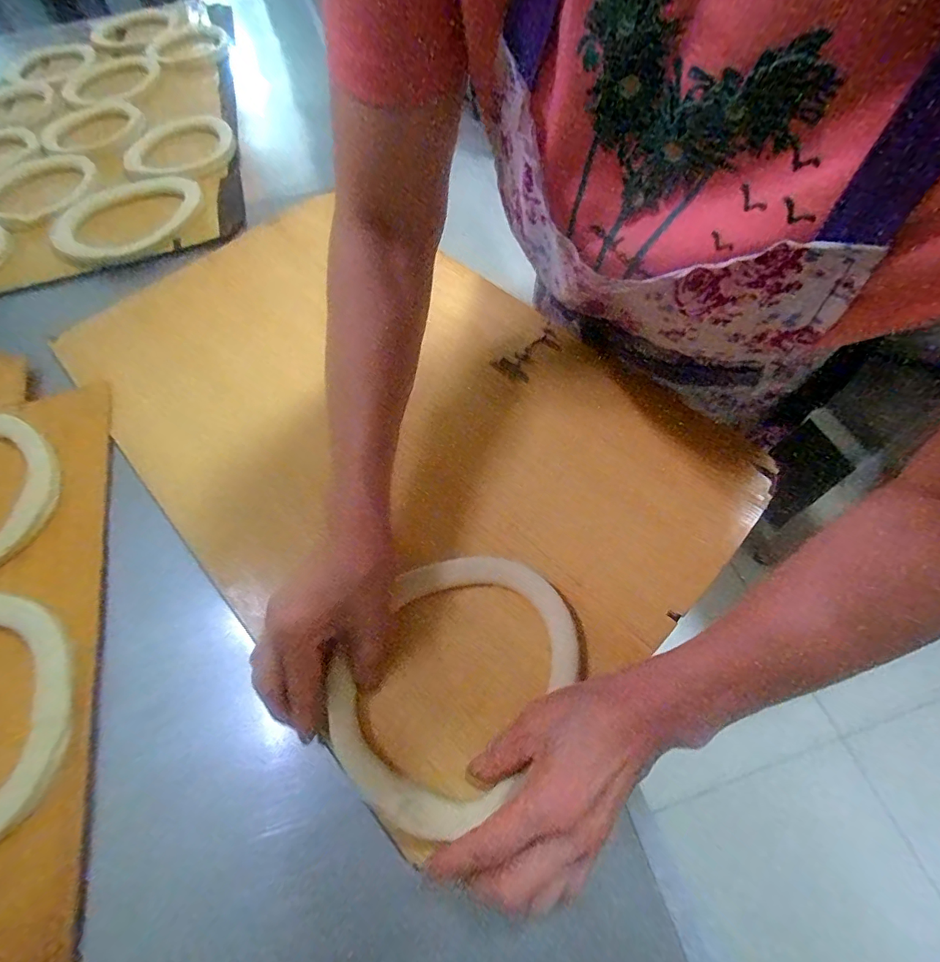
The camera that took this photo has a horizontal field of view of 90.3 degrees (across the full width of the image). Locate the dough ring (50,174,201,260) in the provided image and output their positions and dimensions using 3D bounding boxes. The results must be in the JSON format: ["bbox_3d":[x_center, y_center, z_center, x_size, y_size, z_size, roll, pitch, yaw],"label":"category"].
[{"bbox_3d":[-0.462,-0.364,0.634,0.172,0.016,0.194,14,62,11],"label":"dough ring"}]

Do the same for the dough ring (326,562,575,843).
[{"bbox_3d":[-0.015,0.131,0.326,0.140,0.016,0.179,32,67,20],"label":"dough ring"}]

